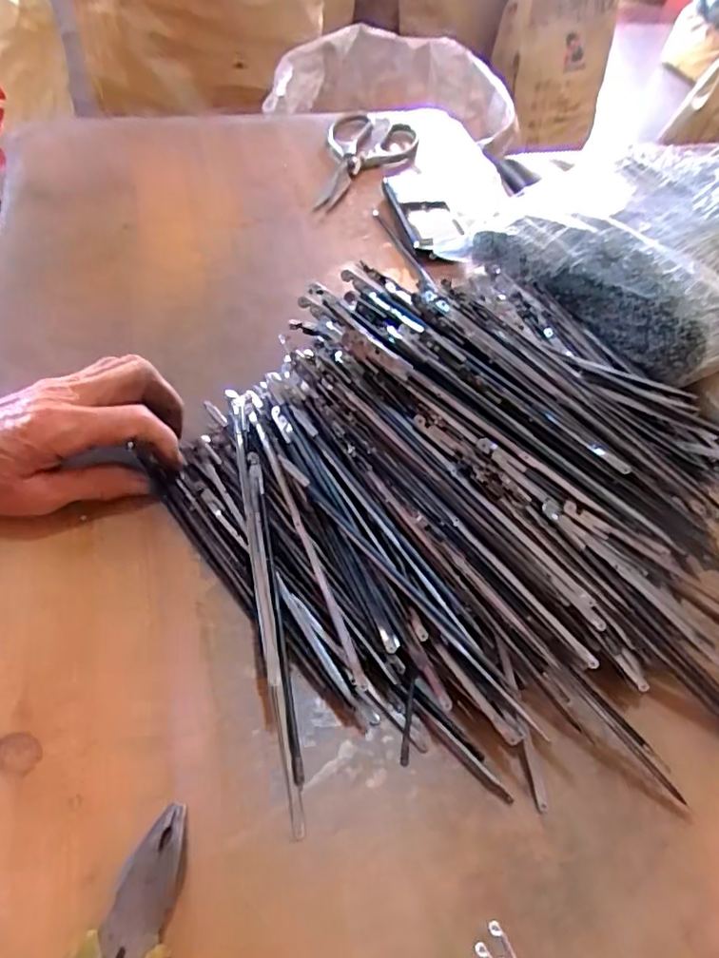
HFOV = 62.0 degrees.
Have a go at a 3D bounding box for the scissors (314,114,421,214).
[{"bbox_3d":[0.012,-0.318,0.603,0.094,0.018,0.196,5,52,-2],"label":"scissors"}]

